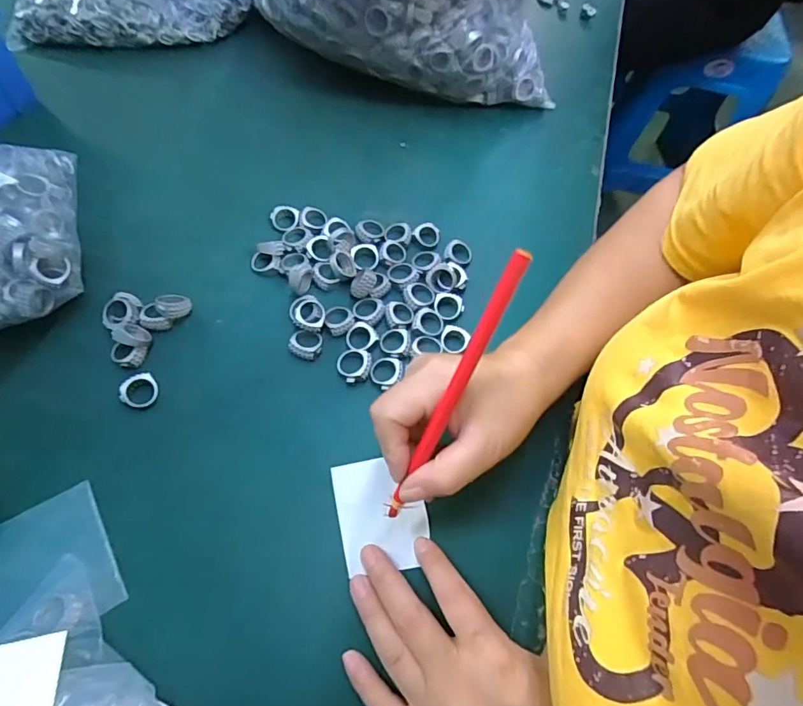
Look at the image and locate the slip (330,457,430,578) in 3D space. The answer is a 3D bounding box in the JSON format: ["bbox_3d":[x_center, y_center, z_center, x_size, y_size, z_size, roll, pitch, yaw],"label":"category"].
[{"bbox_3d":[-0.013,0.104,0.313,0.055,0.005,0.069,-10,64,-9],"label":"slip"}]

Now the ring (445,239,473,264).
[{"bbox_3d":[0.050,-0.087,0.411,0.023,0.008,0.022,2,63,-3],"label":"ring"}]

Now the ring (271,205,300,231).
[{"bbox_3d":[-0.100,-0.116,0.417,0.024,0.010,0.023,2,63,-3],"label":"ring"}]

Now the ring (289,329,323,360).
[{"bbox_3d":[-0.072,-0.007,0.361,0.024,0.008,0.025,2,63,-3],"label":"ring"}]

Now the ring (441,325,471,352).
[{"bbox_3d":[0.041,-0.009,0.369,0.021,0.009,0.021,2,63,-3],"label":"ring"}]

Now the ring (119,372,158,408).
[{"bbox_3d":[-0.182,0.027,0.333,0.024,0.006,0.024,2,63,-3],"label":"ring"}]

